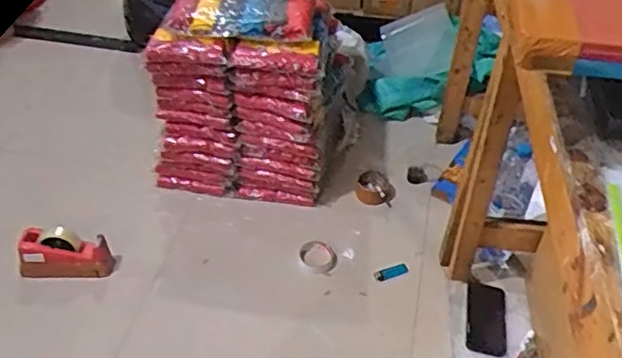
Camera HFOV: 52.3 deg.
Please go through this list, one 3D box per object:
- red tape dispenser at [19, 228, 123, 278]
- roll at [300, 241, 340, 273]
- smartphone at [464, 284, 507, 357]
[{"bbox_3d":[-0.527,0.163,1.375,0.206,0.118,0.054,-1,43,-2],"label":"red tape dispenser"},{"bbox_3d":[0.017,0.181,1.473,0.082,0.029,0.091,-11,45,-13],"label":"roll"},{"bbox_3d":[0.369,0.296,1.338,0.083,0.014,0.170,0,45,15],"label":"smartphone"}]

